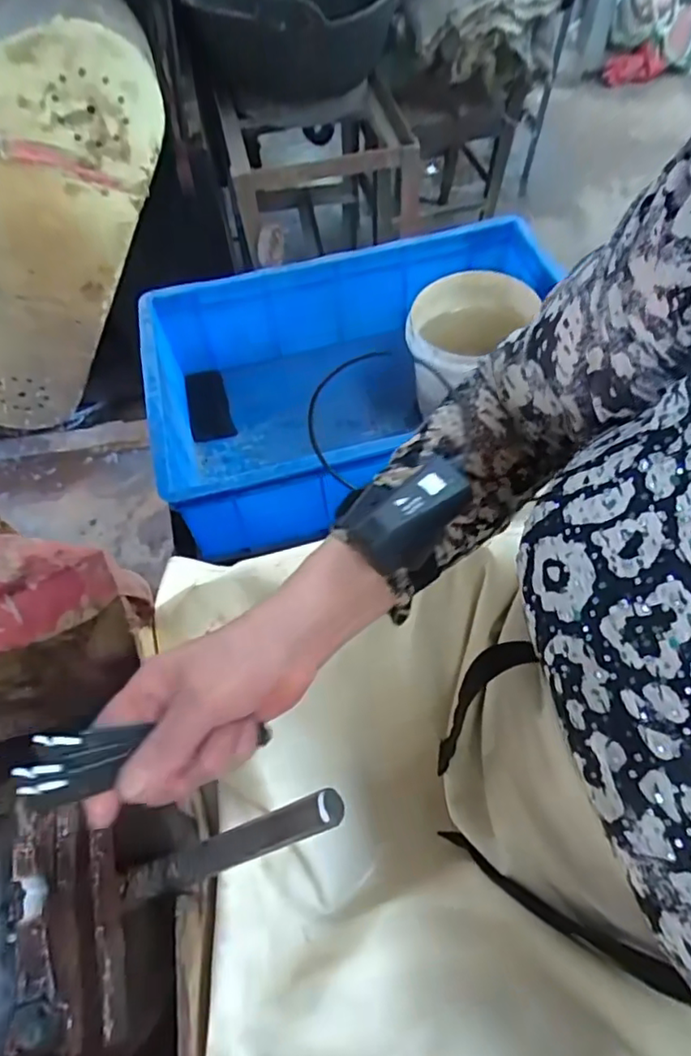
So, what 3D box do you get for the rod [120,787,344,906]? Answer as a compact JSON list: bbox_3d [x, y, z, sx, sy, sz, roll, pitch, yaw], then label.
[{"bbox_3d":[-0.075,0.191,0.353,0.182,0.012,0.020,-33,54,26],"label":"rod"}]

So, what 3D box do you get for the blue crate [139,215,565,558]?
[{"bbox_3d":[0.031,-0.185,0.767,0.519,0.162,0.330,-15,58,-6],"label":"blue crate"}]

